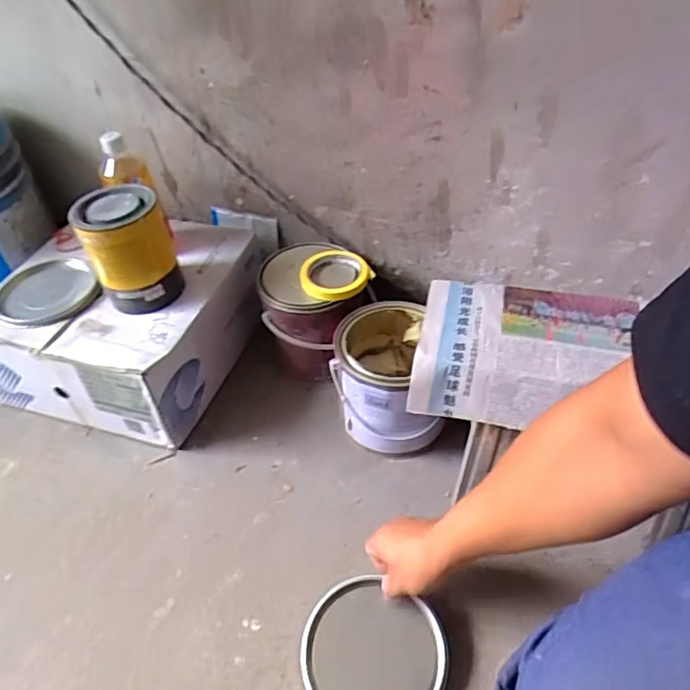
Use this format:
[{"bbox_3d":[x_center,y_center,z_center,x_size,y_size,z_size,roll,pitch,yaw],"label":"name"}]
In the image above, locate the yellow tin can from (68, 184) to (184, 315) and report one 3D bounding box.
[{"bbox_3d":[-0.291,-0.130,0.769,0.112,0.141,0.107,-21,45,-18],"label":"yellow tin can"}]

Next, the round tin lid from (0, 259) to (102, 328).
[{"bbox_3d":[-0.437,-0.084,0.820,0.136,0.022,0.143,-23,45,-20],"label":"round tin lid"}]

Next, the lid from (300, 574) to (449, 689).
[{"bbox_3d":[0.029,0.322,0.579,0.145,0.012,0.137,0,61,1],"label":"lid"}]

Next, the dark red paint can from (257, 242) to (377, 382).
[{"bbox_3d":[-0.045,-0.054,0.867,0.166,0.161,0.156,19,49,23],"label":"dark red paint can"}]

